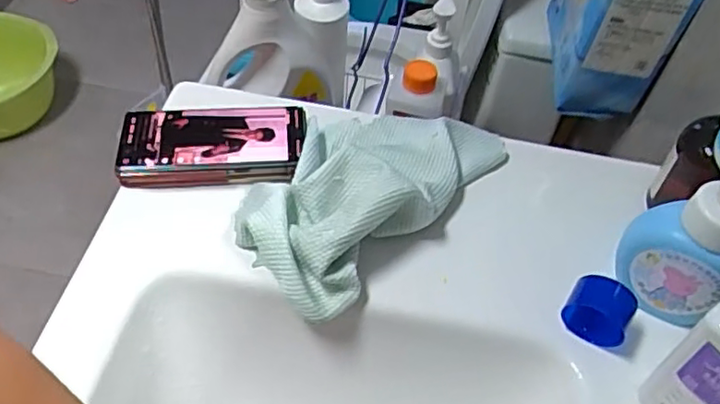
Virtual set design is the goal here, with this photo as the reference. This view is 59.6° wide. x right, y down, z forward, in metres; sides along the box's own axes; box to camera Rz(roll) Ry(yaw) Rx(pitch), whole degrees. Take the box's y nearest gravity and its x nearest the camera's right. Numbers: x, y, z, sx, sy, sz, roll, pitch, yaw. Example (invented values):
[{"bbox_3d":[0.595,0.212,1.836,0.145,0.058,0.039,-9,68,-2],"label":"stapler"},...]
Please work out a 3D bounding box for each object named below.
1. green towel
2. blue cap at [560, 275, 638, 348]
[{"bbox_3d":[0.004,-0.029,0.529,0.143,0.055,0.243,38,59,22],"label":"green towel"},{"bbox_3d":[0.180,0.082,0.473,0.044,0.040,0.035,32,57,19],"label":"blue cap"}]

